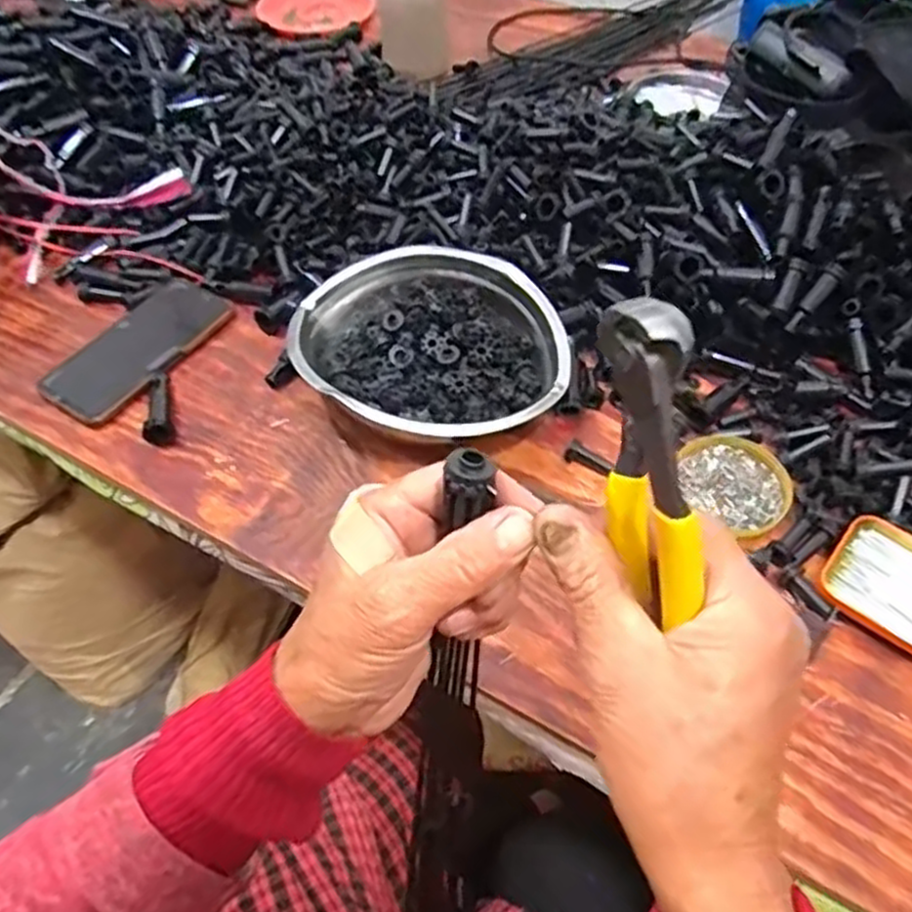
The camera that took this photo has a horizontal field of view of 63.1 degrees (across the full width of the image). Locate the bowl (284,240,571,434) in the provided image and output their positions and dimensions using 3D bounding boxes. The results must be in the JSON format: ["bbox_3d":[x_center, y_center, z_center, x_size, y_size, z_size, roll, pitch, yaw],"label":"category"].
[{"bbox_3d":[-0.022,-0.084,0.592,0.217,0.055,0.200,4,53,4],"label":"bowl"}]

